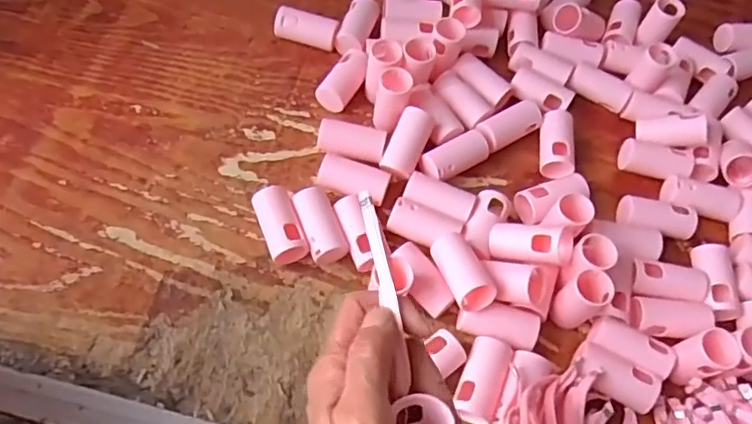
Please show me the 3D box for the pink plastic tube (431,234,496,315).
[{"bbox_3d":[0.068,0.047,0.458,0.031,0.028,0.061,-14,64,-14],"label":"pink plastic tube"}]

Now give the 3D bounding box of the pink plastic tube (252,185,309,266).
[{"bbox_3d":[-0.081,0.012,0.491,0.031,0.028,0.065,-18,65,-16],"label":"pink plastic tube"}]

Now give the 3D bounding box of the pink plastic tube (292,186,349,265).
[{"bbox_3d":[-0.047,0.015,0.495,0.030,0.027,0.069,-17,65,-16],"label":"pink plastic tube"}]

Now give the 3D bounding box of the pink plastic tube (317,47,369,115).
[{"bbox_3d":[-0.031,-0.129,0.576,0.030,0.028,0.065,28,61,8],"label":"pink plastic tube"}]

